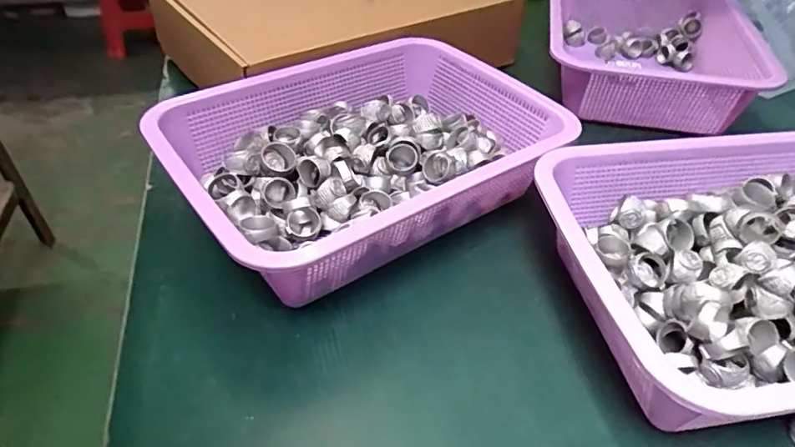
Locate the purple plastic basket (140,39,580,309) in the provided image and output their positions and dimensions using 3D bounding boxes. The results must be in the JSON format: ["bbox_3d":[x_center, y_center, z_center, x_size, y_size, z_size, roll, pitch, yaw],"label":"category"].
[{"bbox_3d":[-0.024,-0.054,0.459,0.301,0.080,0.216,-25,48,-28],"label":"purple plastic basket"}]

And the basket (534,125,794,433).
[{"bbox_3d":[0.268,0.031,0.379,0.300,0.075,0.223,-4,42,-7],"label":"basket"}]

